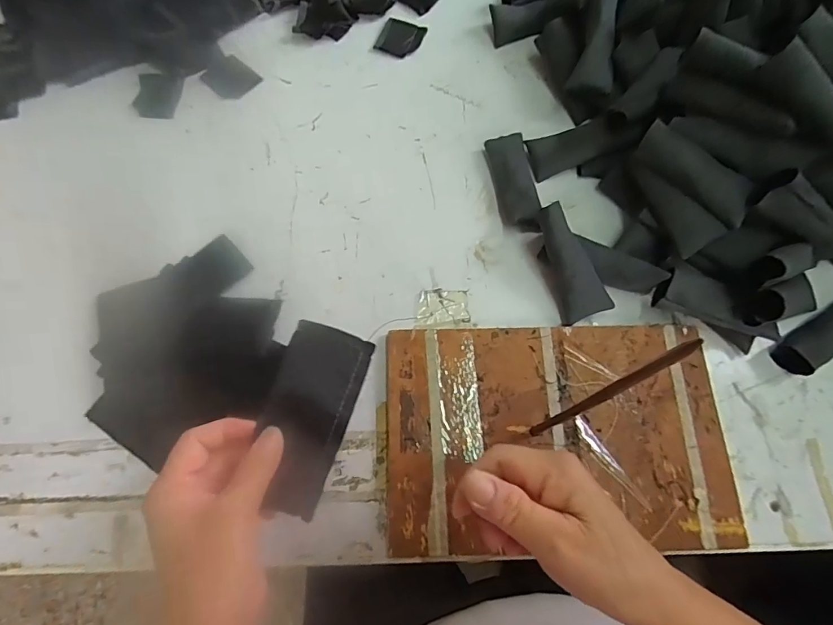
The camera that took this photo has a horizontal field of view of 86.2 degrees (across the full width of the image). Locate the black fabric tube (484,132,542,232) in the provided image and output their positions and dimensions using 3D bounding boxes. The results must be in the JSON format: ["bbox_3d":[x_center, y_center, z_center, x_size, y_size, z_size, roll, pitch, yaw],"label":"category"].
[{"bbox_3d":[0.098,-0.129,0.444,0.039,0.016,0.104,-9,70,-3],"label":"black fabric tube"}]

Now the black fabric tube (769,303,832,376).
[{"bbox_3d":[0.364,0.016,0.388,0.103,0.022,0.039,-24,72,-8],"label":"black fabric tube"}]

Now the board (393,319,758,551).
[{"bbox_3d":[0.113,0.097,0.366,0.268,0.013,0.174,-1,70,0],"label":"board"}]

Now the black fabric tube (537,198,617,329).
[{"bbox_3d":[0.135,-0.045,0.396,0.040,0.018,0.102,-22,93,-8],"label":"black fabric tube"}]

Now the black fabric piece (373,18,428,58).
[{"bbox_3d":[-0.018,-0.319,0.518,0.048,0.004,0.053,21,71,8],"label":"black fabric piece"}]

